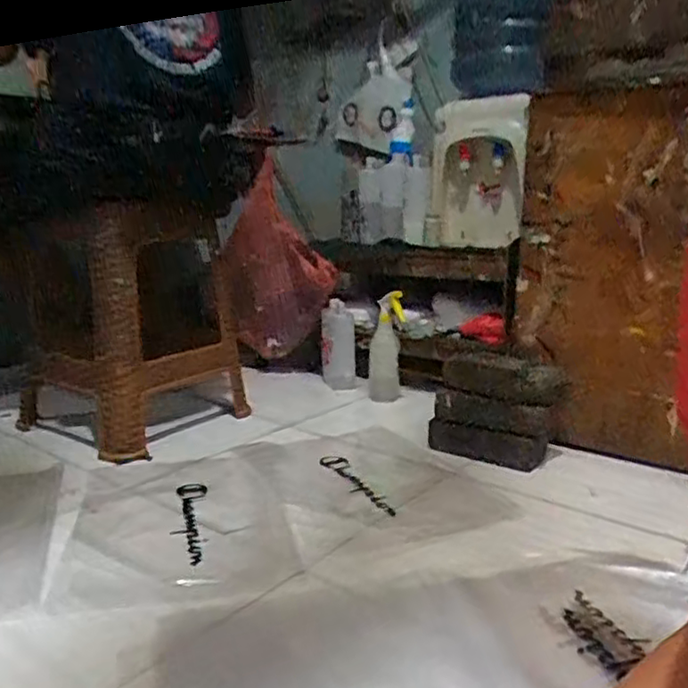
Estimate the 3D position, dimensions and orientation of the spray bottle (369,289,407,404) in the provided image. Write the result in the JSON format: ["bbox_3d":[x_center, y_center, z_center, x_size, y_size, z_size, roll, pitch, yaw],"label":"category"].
[{"bbox_3d":[0.095,0.008,1.496,0.081,0.242,0.059,3,14,10],"label":"spray bottle"}]

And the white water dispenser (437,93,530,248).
[{"bbox_3d":[0.282,-0.353,1.375,0.175,0.300,0.167,2,13,8],"label":"white water dispenser"}]

